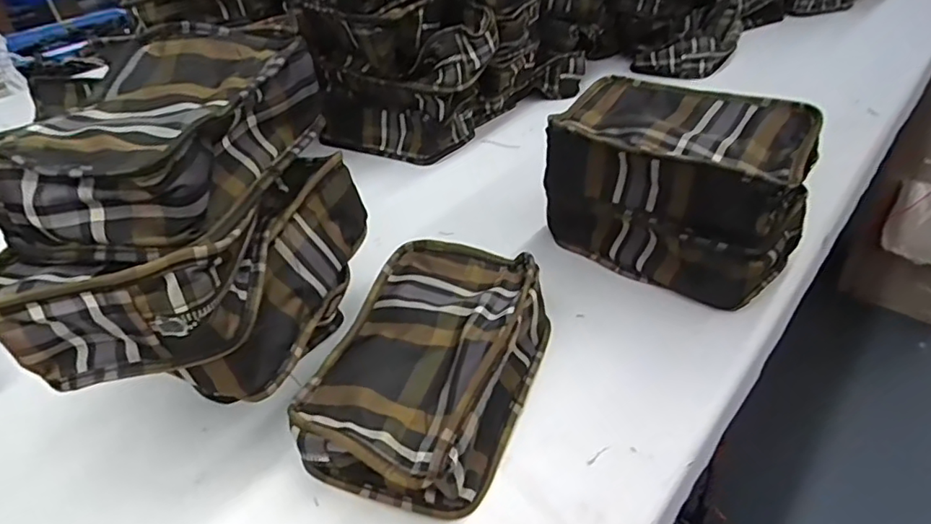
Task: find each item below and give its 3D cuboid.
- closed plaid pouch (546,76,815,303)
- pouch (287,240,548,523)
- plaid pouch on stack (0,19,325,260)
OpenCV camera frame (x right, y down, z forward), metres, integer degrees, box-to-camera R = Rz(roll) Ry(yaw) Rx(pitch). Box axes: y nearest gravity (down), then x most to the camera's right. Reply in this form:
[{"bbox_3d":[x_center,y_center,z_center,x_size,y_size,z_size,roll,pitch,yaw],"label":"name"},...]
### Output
[{"bbox_3d":[0.177,-0.068,0.484,0.190,0.114,0.128,27,48,35],"label":"closed plaid pouch"},{"bbox_3d":[-0.024,0.065,0.389,0.130,0.055,0.197,9,40,19],"label":"pouch"},{"bbox_3d":[-0.173,-0.079,0.341,0.129,0.057,0.194,-1,37,7],"label":"plaid pouch on stack"}]

